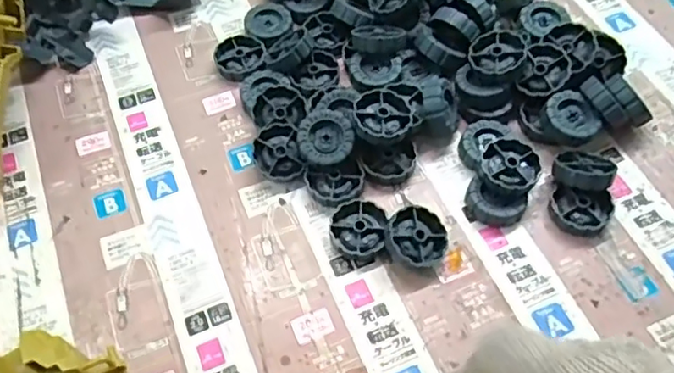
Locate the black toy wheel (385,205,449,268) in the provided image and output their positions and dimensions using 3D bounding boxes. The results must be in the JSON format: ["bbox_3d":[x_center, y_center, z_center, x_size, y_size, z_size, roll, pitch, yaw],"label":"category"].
[{"bbox_3d":[0.049,0.033,0.382,0.042,0.014,0.038,-10,73,-22],"label":"black toy wheel"}]

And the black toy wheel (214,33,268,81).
[{"bbox_3d":[-0.074,-0.098,0.471,0.038,0.012,0.045,-14,59,-5],"label":"black toy wheel"}]

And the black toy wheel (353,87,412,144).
[{"bbox_3d":[0.030,-0.047,0.404,0.037,0.013,0.040,-2,59,3],"label":"black toy wheel"}]

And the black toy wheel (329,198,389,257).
[{"bbox_3d":[0.014,0.027,0.392,0.036,0.012,0.038,-2,59,3],"label":"black toy wheel"}]

